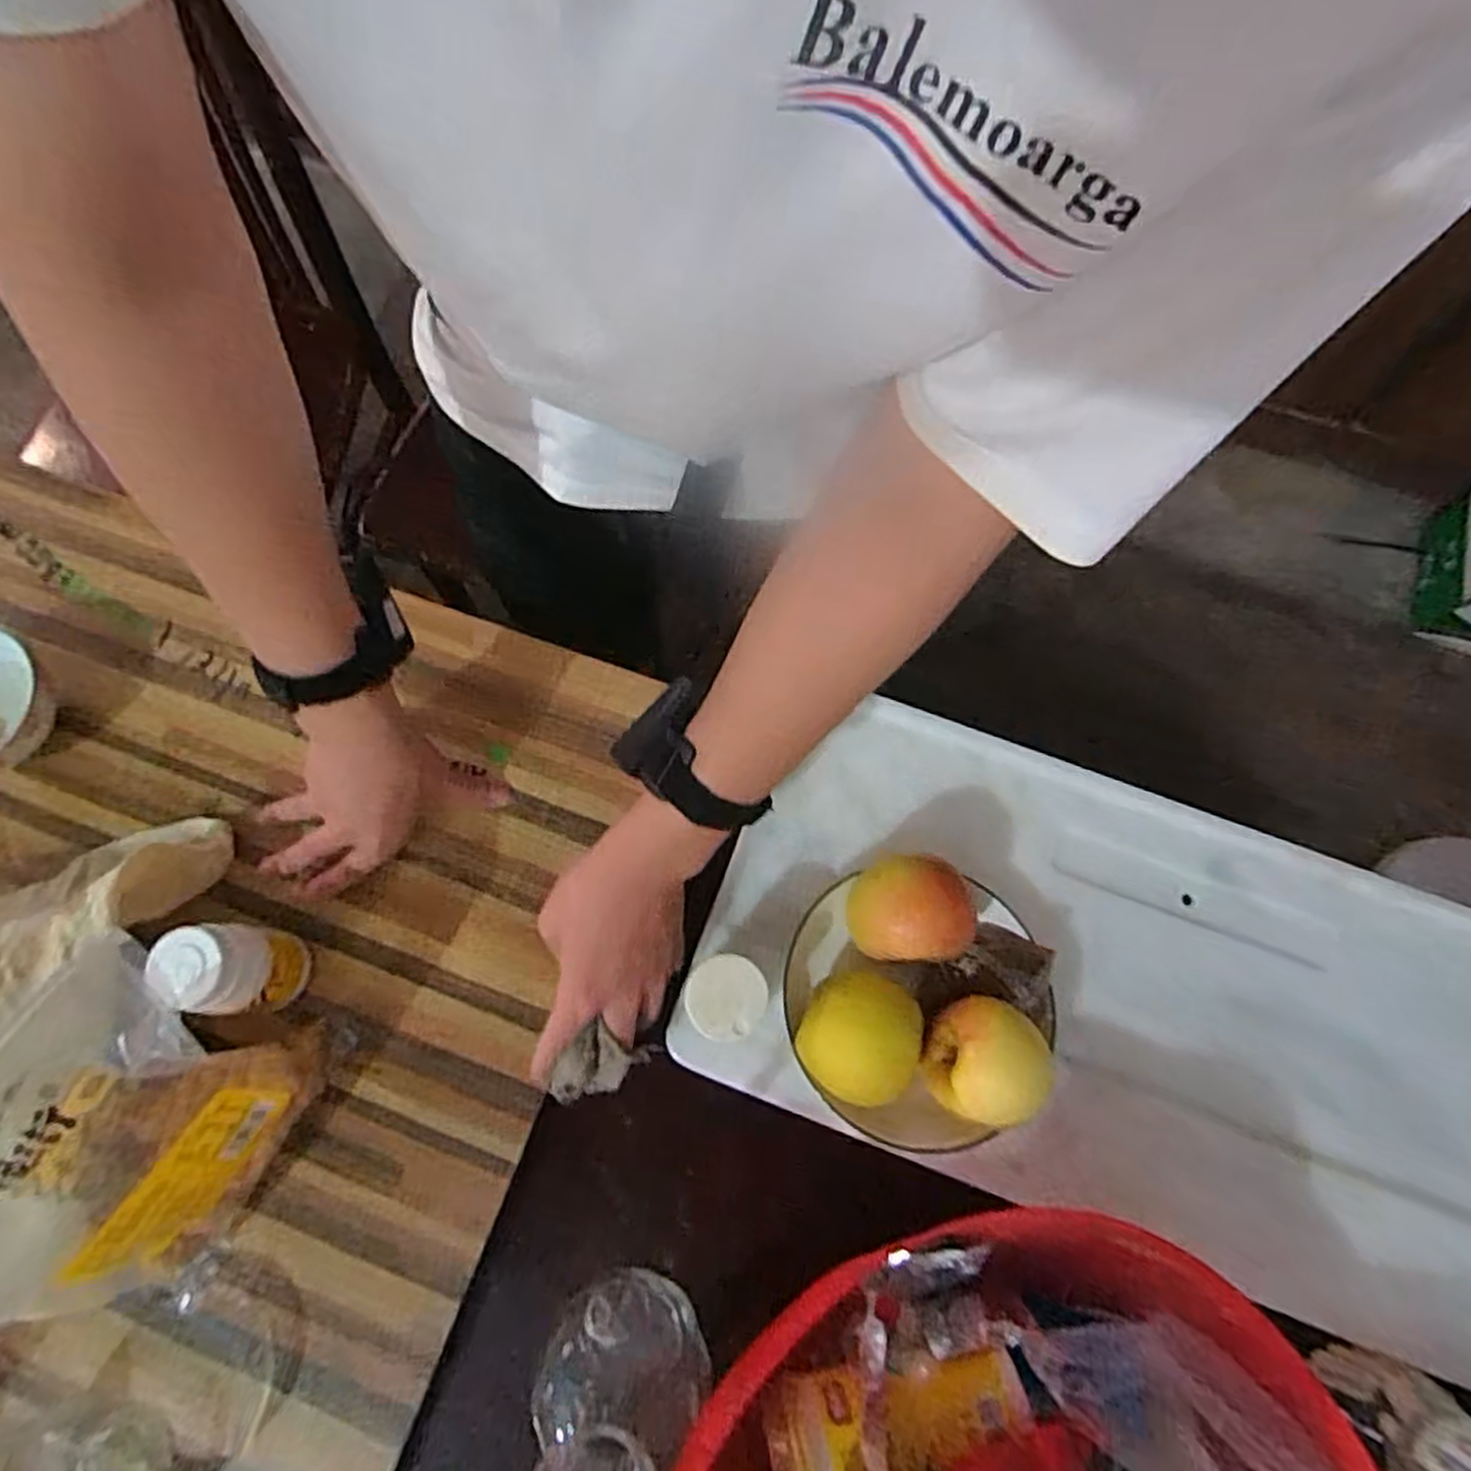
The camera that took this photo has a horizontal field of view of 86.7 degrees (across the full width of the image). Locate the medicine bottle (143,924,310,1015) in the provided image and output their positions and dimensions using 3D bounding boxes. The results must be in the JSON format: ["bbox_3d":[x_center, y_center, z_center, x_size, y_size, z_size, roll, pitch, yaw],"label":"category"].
[{"bbox_3d":[-0.314,0.145,0.492,0.045,0.097,0.053,8,71,2],"label":"medicine bottle"}]

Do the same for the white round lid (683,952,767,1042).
[{"bbox_3d":[-0.006,0.154,0.458,0.046,0.010,0.047,1,74,-3],"label":"white round lid"}]

